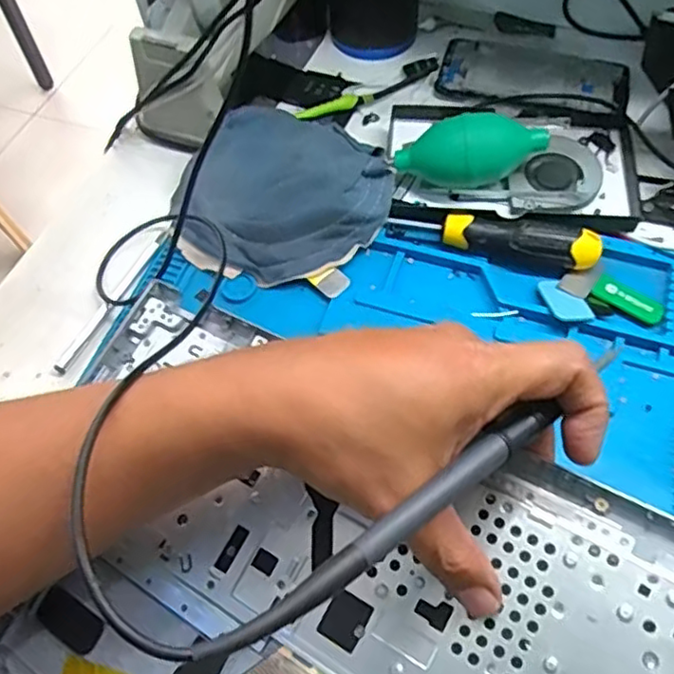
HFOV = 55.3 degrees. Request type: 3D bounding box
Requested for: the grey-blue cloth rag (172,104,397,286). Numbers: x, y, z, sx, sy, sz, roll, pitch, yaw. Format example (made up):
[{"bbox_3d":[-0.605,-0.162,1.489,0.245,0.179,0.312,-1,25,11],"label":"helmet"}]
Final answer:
[{"bbox_3d":[-0.037,-0.110,0.479,0.151,0.034,0.150,7,60,7],"label":"grey-blue cloth rag"}]

